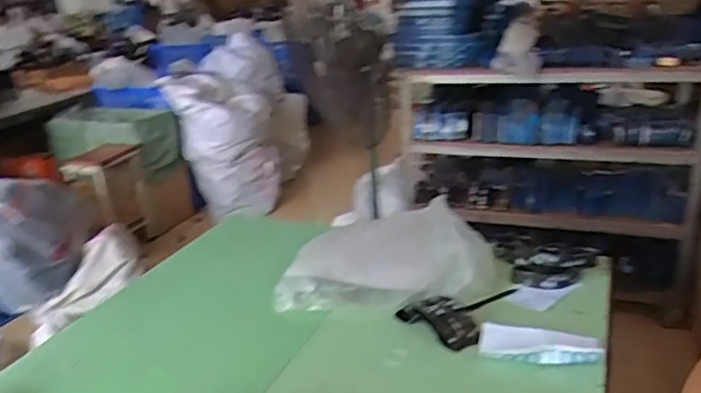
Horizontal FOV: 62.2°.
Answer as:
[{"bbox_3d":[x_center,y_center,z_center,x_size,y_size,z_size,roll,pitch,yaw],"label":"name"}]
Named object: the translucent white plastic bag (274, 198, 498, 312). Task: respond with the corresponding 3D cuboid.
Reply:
[{"bbox_3d":[0.096,0.123,1.325,0.475,0.156,0.307,7,25,4],"label":"translucent white plastic bag"}]

